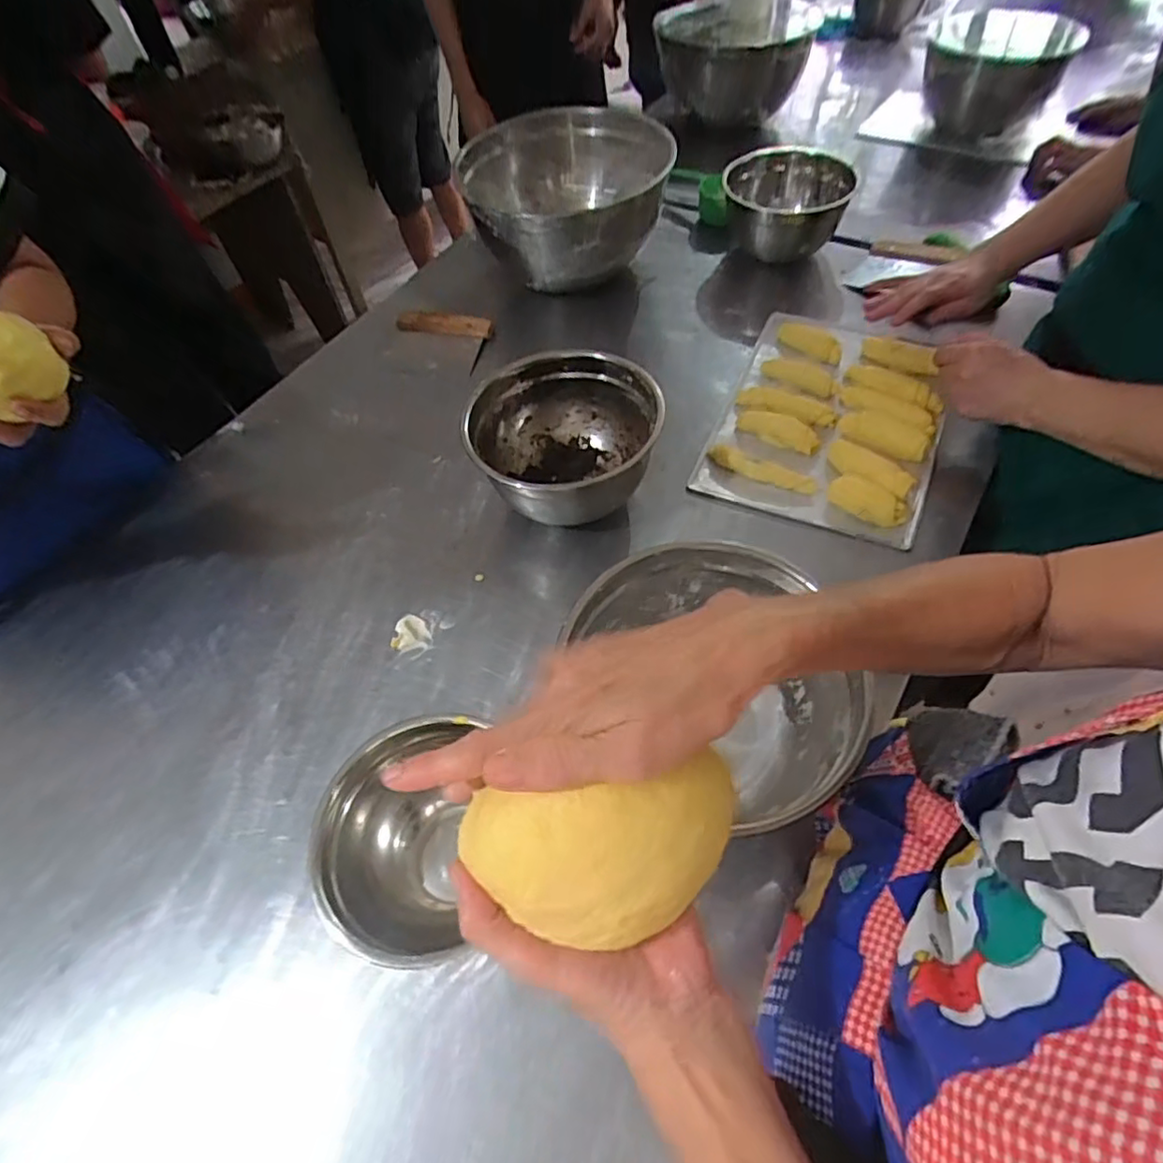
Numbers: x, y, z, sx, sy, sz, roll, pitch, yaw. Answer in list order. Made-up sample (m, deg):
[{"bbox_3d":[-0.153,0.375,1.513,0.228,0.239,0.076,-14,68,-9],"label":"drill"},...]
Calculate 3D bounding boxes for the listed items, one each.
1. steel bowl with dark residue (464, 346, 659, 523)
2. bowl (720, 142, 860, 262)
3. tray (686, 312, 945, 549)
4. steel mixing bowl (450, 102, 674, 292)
[{"bbox_3d":[-0.014,-0.143,0.707,0.191,0.131,0.199,-2,56,3],"label":"steel bowl with dark residue"},{"bbox_3d":[0.293,-0.541,0.913,0.164,0.110,0.175,-2,56,3],"label":"bowl"},{"bbox_3d":[0.305,-0.210,0.774,0.251,0.045,0.328,19,59,17],"label":"tray"},{"bbox_3d":[-0.026,-0.540,0.896,0.286,0.156,0.247,-2,57,4],"label":"steel mixing bowl"}]

